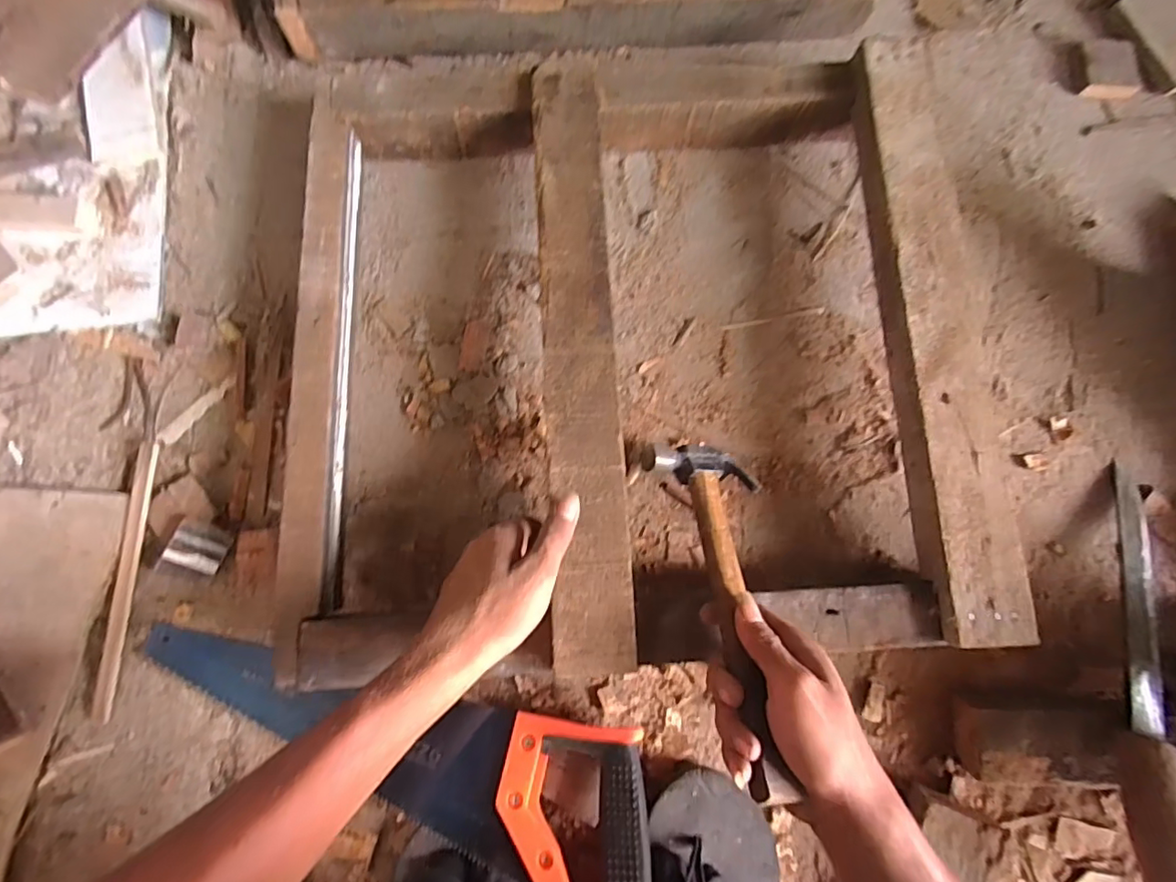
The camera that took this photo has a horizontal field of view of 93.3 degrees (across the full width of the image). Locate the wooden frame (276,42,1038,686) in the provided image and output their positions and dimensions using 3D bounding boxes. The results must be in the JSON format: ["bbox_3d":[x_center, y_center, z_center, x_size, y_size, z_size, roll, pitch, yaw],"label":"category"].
[{"bbox_3d":[0.042,-0.090,0.460,0.538,0.094,0.511,-2,81,-4],"label":"wooden frame"}]

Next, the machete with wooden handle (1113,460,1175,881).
[{"bbox_3d":[0.448,0.186,0.437,0.057,0.031,0.357,21,63,0],"label":"machete with wooden handle"}]

